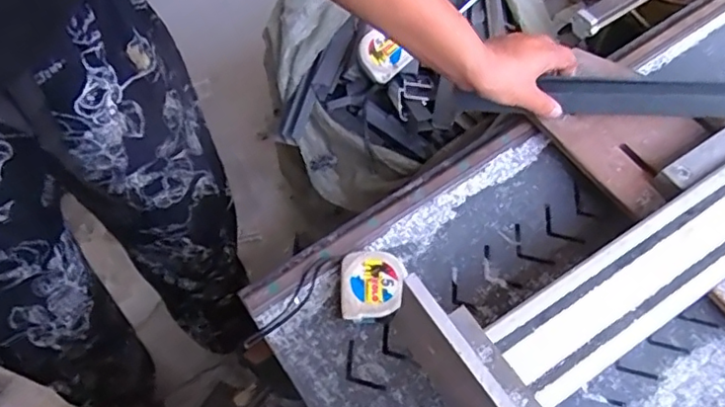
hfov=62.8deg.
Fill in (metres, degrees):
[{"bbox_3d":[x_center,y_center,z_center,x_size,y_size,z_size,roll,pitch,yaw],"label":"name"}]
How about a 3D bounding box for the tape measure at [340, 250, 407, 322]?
[{"bbox_3d":[0.010,0.082,0.584,0.060,0.031,0.066,-2,63,0],"label":"tape measure"}]

